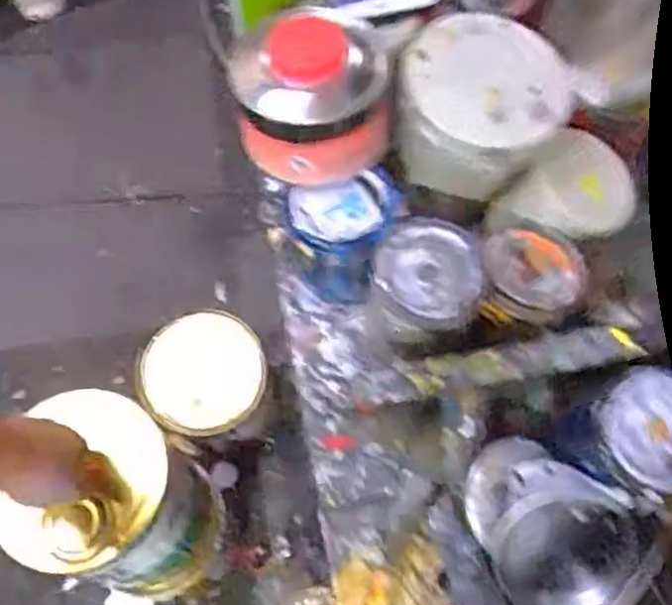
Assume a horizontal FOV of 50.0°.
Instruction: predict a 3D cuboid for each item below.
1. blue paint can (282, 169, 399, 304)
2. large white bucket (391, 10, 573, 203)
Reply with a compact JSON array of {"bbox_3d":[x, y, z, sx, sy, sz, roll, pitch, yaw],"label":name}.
[{"bbox_3d":[0.002,-0.042,0.525,0.073,0.109,0.063,11,69,3],"label":"blue paint can"},{"bbox_3d":[0.095,-0.134,0.515,0.113,0.075,0.113,-29,72,-11],"label":"large white bucket"}]

